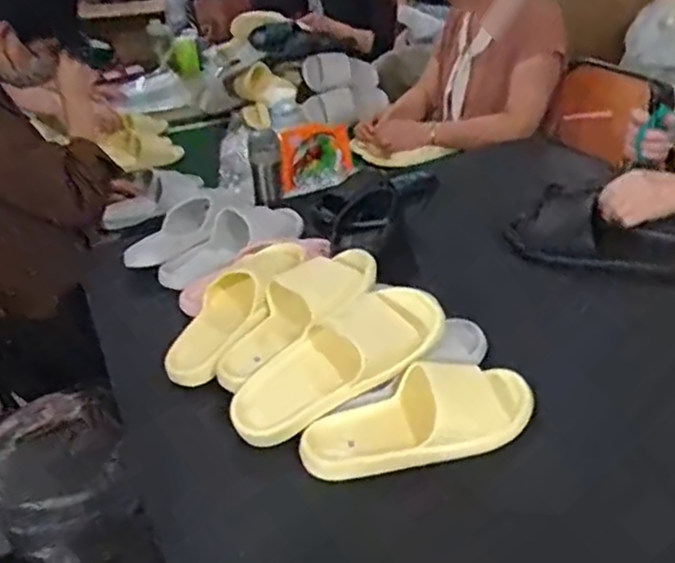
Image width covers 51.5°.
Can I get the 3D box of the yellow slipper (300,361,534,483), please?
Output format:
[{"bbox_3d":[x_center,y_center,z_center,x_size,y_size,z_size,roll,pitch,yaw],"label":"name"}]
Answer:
[{"bbox_3d":[0.084,0.137,0.712,0.248,0.062,0.099,-14,31,-14],"label":"yellow slipper"}]

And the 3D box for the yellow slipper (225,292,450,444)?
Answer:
[{"bbox_3d":[-0.001,0.083,0.758,0.247,0.061,0.089,-32,35,-9],"label":"yellow slipper"}]

